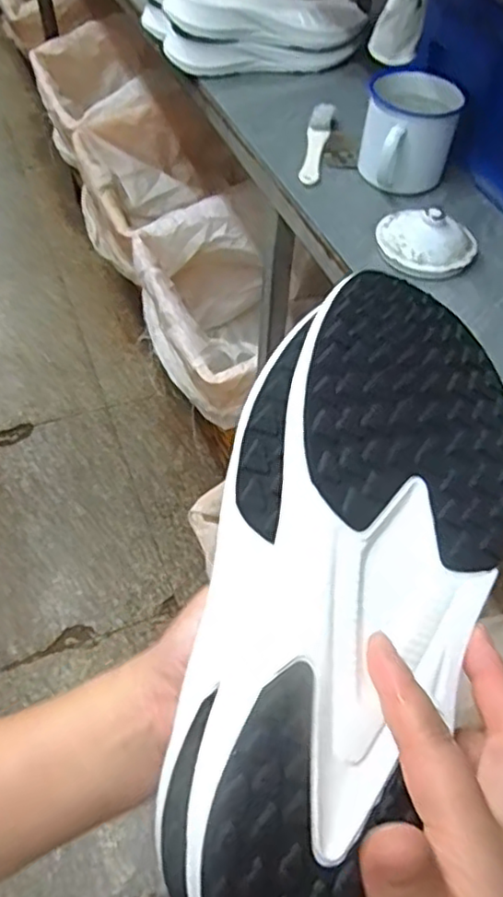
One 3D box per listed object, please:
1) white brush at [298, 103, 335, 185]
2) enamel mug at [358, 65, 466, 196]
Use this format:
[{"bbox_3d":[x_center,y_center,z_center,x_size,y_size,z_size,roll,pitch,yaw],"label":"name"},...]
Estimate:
[{"bbox_3d":[0.078,-0.371,0.792,0.028,0.021,0.155,11,54,5],"label":"white brush"},{"bbox_3d":[0.175,-0.352,0.734,0.101,0.086,0.121,13,54,6],"label":"enamel mug"}]

